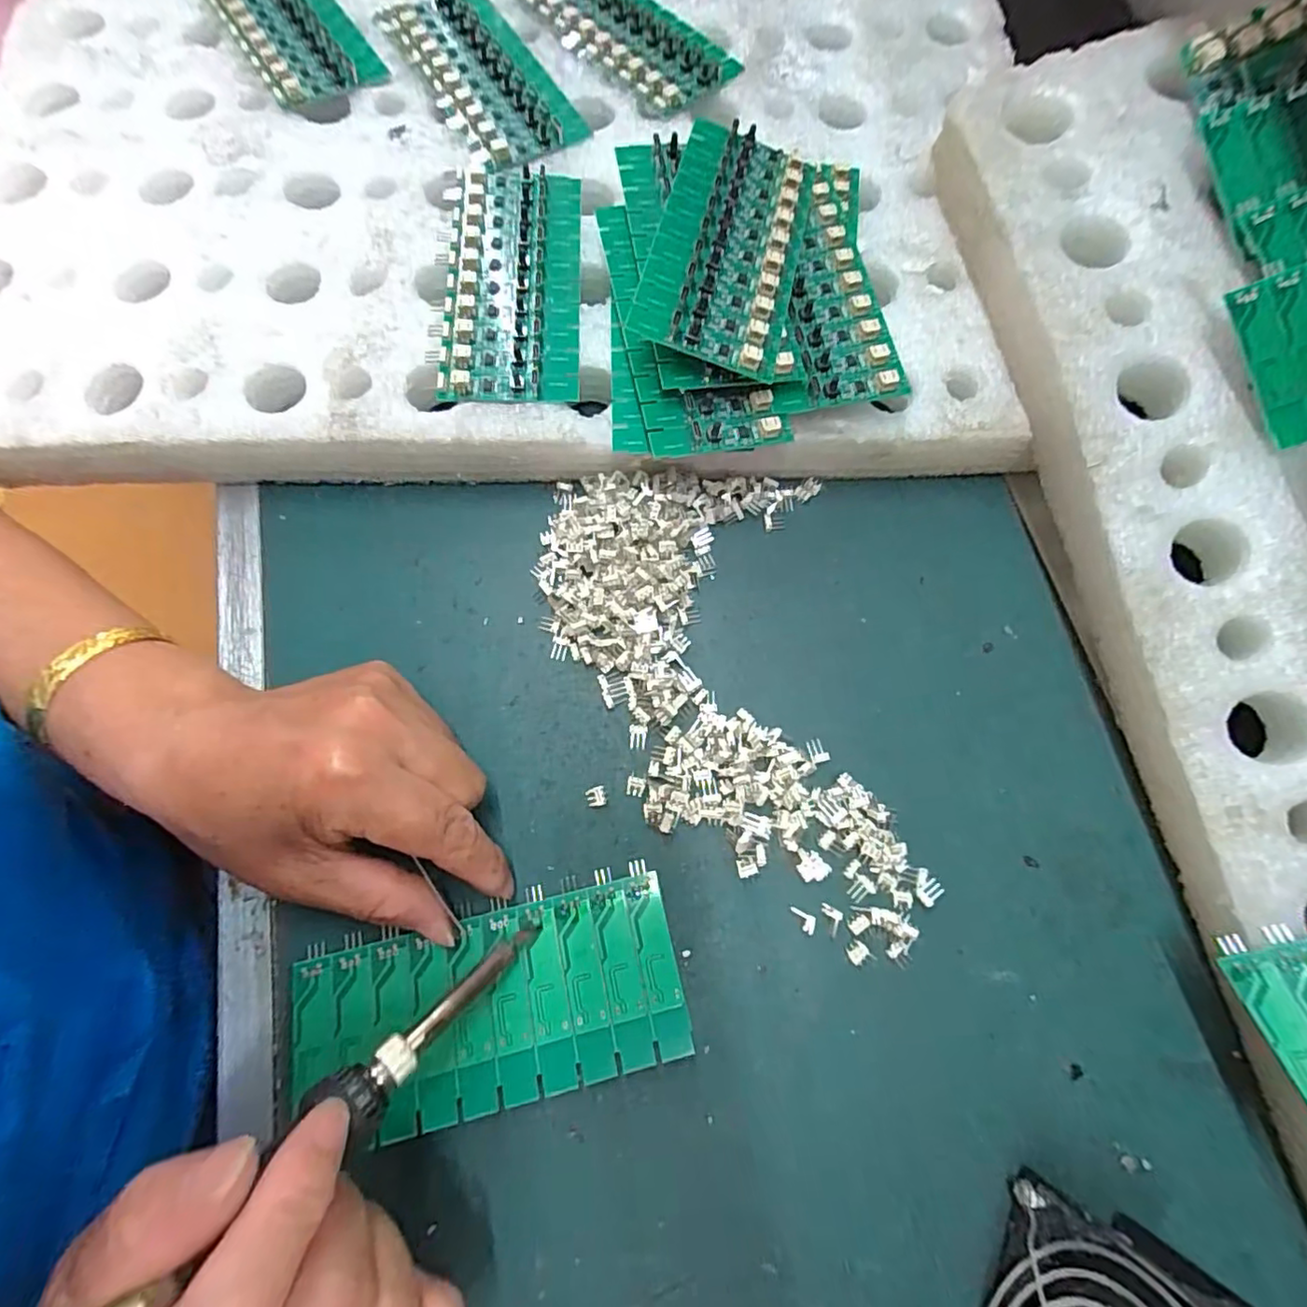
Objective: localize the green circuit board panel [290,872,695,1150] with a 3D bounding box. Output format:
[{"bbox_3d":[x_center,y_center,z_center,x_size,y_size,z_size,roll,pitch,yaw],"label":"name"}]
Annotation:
[{"bbox_3d":[-0.061,0.129,0.220,0.138,0.009,0.066,-9,72,-4],"label":"green circuit board panel"}]

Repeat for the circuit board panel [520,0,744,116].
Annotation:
[{"bbox_3d":[-0.018,-0.363,0.344,0.067,0.009,0.138,-39,77,-13],"label":"circuit board panel"}]

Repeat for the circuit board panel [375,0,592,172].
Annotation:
[{"bbox_3d":[-0.093,-0.317,0.325,0.064,0.008,0.138,-28,75,-10],"label":"circuit board panel"}]

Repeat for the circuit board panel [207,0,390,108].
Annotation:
[{"bbox_3d":[-0.207,-0.357,0.334,0.062,0.012,0.139,-32,75,-11],"label":"circuit board panel"}]

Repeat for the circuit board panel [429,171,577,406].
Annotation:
[{"bbox_3d":[-0.069,-0.181,0.285,0.065,0.007,0.136,-1,72,-2],"label":"circuit board panel"}]

